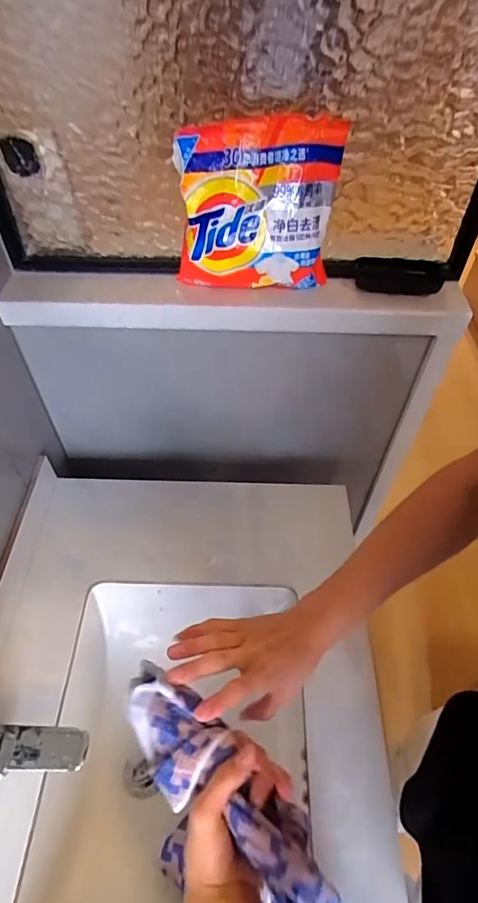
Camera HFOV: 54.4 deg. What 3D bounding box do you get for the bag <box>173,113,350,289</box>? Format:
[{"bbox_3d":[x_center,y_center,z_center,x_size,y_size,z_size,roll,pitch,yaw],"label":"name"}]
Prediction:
[{"bbox_3d":[0.023,-0.285,0.553,0.185,0.185,0.037,-4,51,-4],"label":"bag"}]

